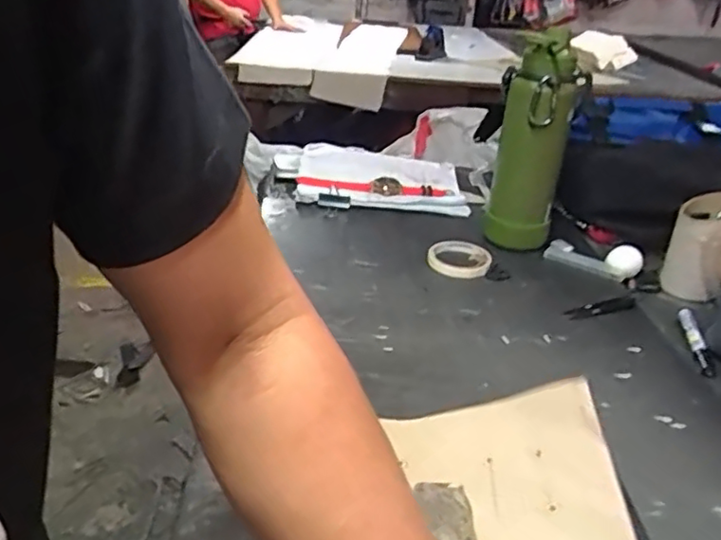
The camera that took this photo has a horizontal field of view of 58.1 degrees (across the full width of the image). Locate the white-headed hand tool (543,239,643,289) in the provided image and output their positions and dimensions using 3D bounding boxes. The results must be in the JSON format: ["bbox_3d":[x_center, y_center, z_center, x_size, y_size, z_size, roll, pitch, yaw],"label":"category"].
[{"bbox_3d":[0.331,-0.021,0.917,0.124,0.034,0.066,15,24,28],"label":"white-headed hand tool"}]

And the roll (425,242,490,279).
[{"bbox_3d":[0.131,-0.013,0.883,0.090,0.020,0.086,2,21,-1],"label":"roll"}]

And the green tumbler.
[{"bbox_3d":[0.243,-0.168,0.910,0.106,0.290,0.090,5,21,5],"label":"green tumbler"}]

